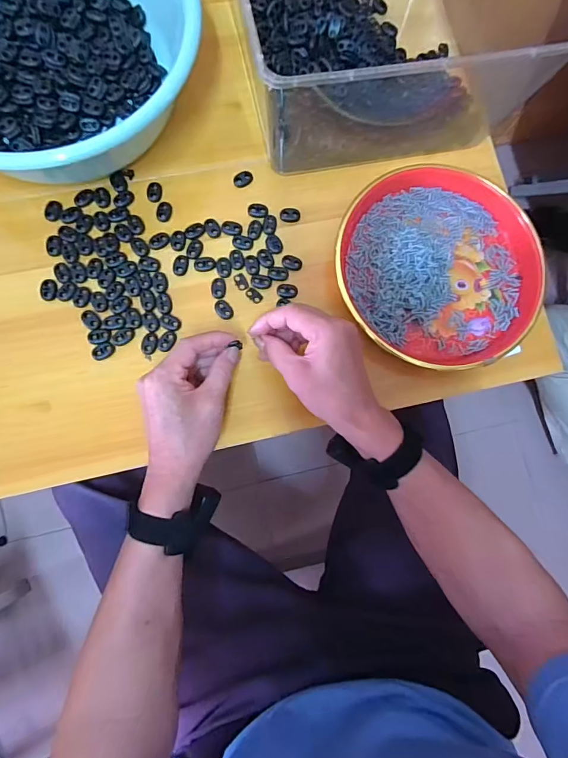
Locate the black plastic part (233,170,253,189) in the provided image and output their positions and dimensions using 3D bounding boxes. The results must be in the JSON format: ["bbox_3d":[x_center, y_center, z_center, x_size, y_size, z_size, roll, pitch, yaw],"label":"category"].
[{"bbox_3d":[-0.045,-0.223,0.456,0.023,0.005,0.016,-39,86,-9],"label":"black plastic part"}]

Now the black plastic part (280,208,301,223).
[{"bbox_3d":[0.007,-0.181,0.456,0.022,0.004,0.014,-5,82,-6],"label":"black plastic part"}]

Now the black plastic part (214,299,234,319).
[{"bbox_3d":[-0.063,-0.073,0.434,0.016,0.004,0.023,-36,86,-9],"label":"black plastic part"}]

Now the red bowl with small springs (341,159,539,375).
[{"bbox_3d":[0.166,-0.123,0.449,0.209,0.030,0.223,1,81,-5],"label":"red bowl with small springs"}]

